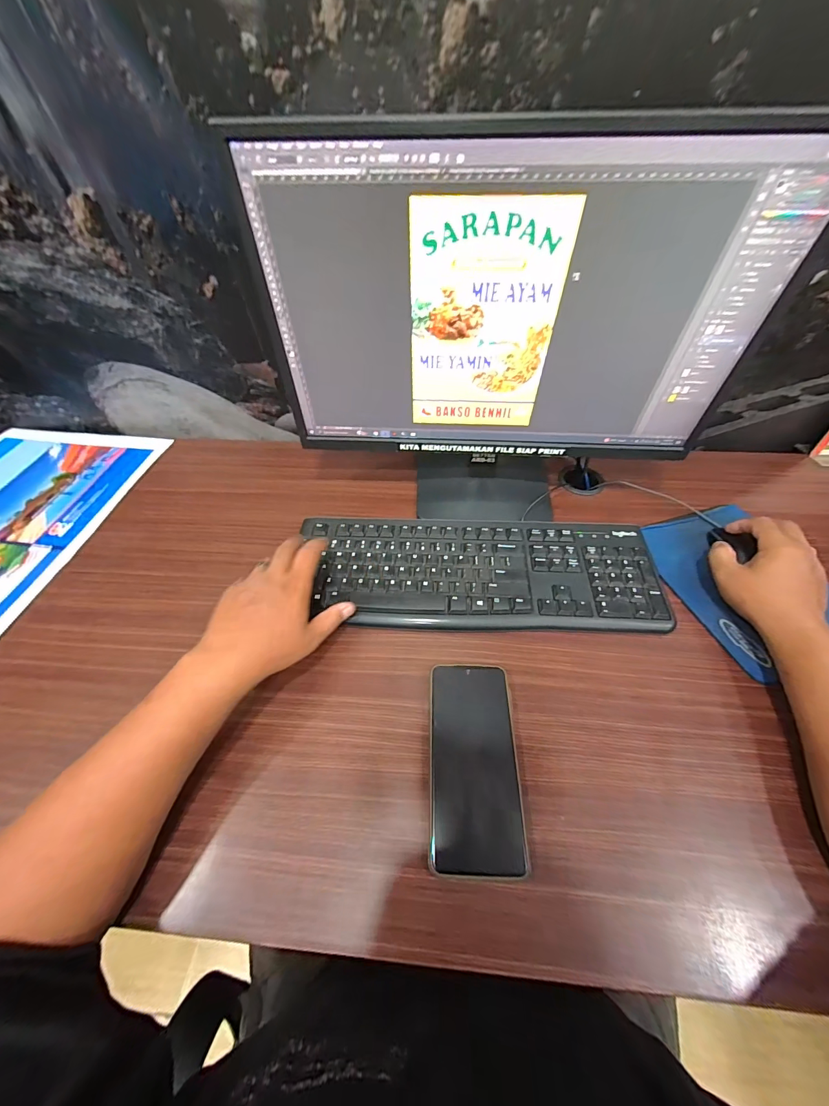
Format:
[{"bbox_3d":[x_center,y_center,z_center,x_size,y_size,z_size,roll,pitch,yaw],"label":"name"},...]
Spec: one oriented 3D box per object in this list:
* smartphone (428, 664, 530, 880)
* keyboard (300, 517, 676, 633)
[{"bbox_3d":[0.053,0.184,0.331,0.077,0.014,0.160,1,52,3],"label":"smartphone"},{"bbox_3d":[0.076,0.021,0.445,0.410,0.016,0.151,3,53,4],"label":"keyboard"}]

